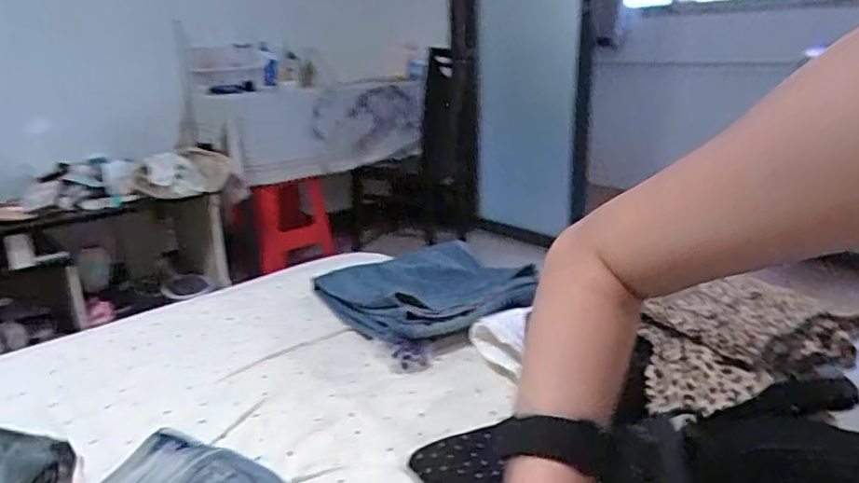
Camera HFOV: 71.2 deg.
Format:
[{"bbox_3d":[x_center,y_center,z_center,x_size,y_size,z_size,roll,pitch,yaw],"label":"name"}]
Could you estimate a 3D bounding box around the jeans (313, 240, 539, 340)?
[{"bbox_3d":[-0.007,0.072,1.020,0.285,0.071,0.300,-9,20,-26],"label":"jeans"}]

